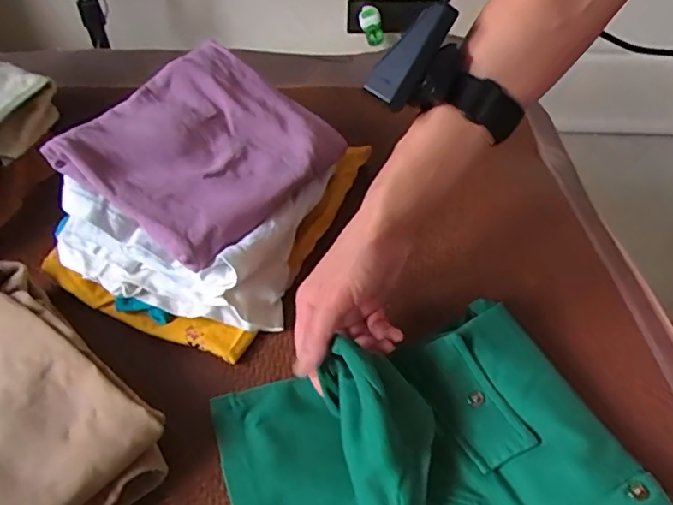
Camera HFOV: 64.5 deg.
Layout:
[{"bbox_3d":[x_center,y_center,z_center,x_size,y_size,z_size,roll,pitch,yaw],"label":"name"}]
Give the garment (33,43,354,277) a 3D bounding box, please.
[{"bbox_3d":[-0.102,-0.091,0.448,0.160,0.022,0.211,33,48,0],"label":"garment"}]

